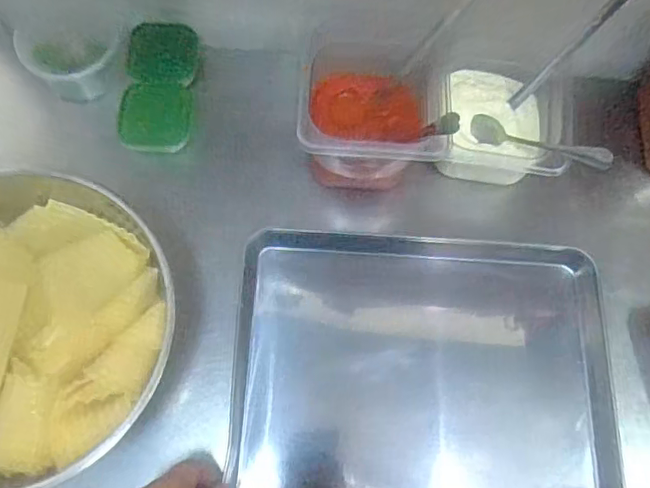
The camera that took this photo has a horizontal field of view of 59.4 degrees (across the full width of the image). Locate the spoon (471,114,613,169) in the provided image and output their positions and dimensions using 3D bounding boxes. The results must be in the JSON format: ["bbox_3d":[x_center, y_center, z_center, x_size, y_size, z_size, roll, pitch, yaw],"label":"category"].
[{"bbox_3d":[0.238,-0.114,0.640,0.033,0.034,0.174,-38,38,-15],"label":"spoon"}]

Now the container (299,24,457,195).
[{"bbox_3d":[0.049,-0.142,0.659,0.158,0.123,0.149,-3,69,-3],"label":"container"}]

